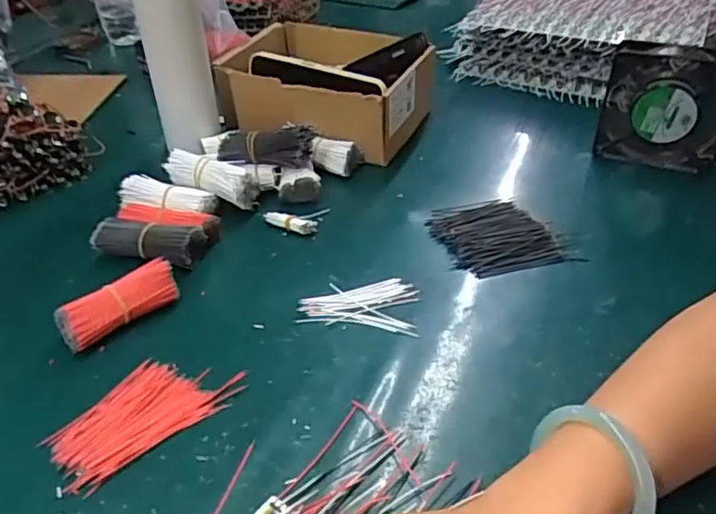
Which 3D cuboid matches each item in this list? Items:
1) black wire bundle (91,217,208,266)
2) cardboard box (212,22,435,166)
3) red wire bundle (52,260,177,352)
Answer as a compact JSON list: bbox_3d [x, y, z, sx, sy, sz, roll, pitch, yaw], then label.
[{"bbox_3d":[-0.185,-0.013,0.536,0.092,0.035,0.039,5,37,10],"label":"black wire bundle"},{"bbox_3d":[-0.037,-0.195,0.724,0.219,0.115,0.166,13,40,20],"label":"cardboard box"},{"bbox_3d":[-0.185,0.037,0.467,0.090,0.037,0.033,-30,45,-32],"label":"red wire bundle"}]

